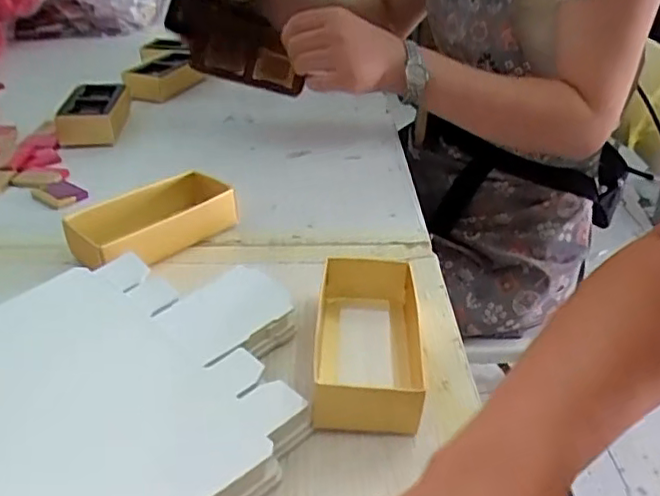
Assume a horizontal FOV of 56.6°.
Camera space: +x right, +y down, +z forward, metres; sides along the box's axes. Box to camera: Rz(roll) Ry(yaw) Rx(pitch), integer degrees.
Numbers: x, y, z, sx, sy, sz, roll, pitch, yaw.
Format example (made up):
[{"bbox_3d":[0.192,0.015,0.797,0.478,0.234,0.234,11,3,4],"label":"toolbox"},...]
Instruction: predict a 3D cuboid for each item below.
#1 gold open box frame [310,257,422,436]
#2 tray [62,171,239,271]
[{"bbox_3d":[0.022,0.052,0.352,0.059,0.031,0.117,3,32,3],"label":"gold open box frame"},{"bbox_3d":[-0.131,-0.019,0.459,0.062,0.034,0.119,27,41,35],"label":"tray"}]

